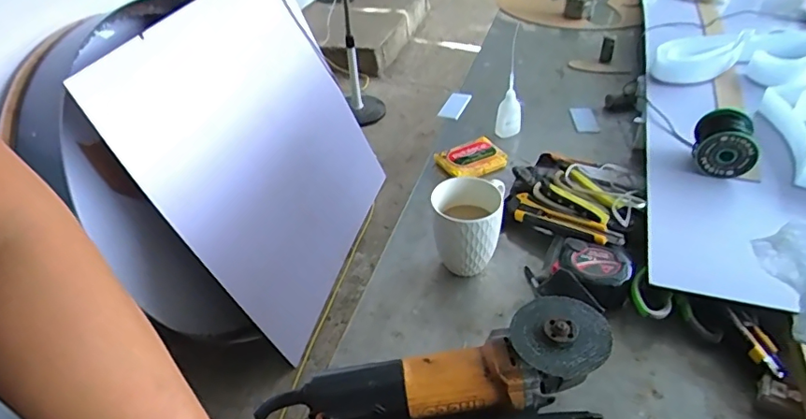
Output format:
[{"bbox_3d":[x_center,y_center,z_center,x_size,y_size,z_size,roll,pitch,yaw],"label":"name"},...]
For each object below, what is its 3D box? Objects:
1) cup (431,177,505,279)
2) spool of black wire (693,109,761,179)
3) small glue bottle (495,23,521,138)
[{"bbox_3d":[0.079,0.025,0.648,0.083,0.111,0.094,4,39,11],"label":"cup"},{"bbox_3d":[0.440,-0.090,0.713,0.072,0.067,0.065,9,41,19],"label":"spool of black wire"},{"bbox_3d":[0.182,-0.197,0.867,0.028,0.193,0.052,21,46,31],"label":"small glue bottle"}]

